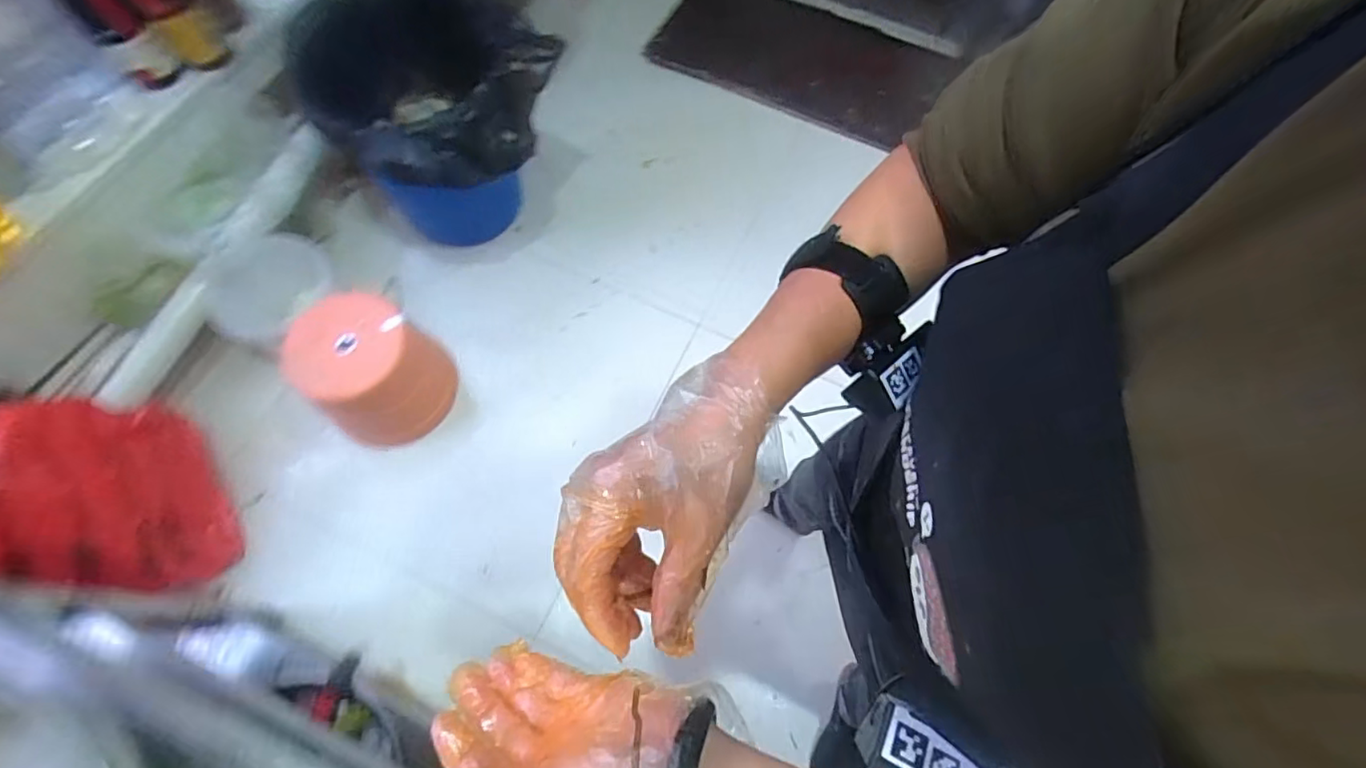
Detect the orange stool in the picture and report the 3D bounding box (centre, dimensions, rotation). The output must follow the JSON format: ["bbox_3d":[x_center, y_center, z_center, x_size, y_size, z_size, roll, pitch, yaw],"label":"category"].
[{"bbox_3d":[-0.654,-0.025,1.241,0.230,0.259,0.268,35,71,12],"label":"orange stool"}]

